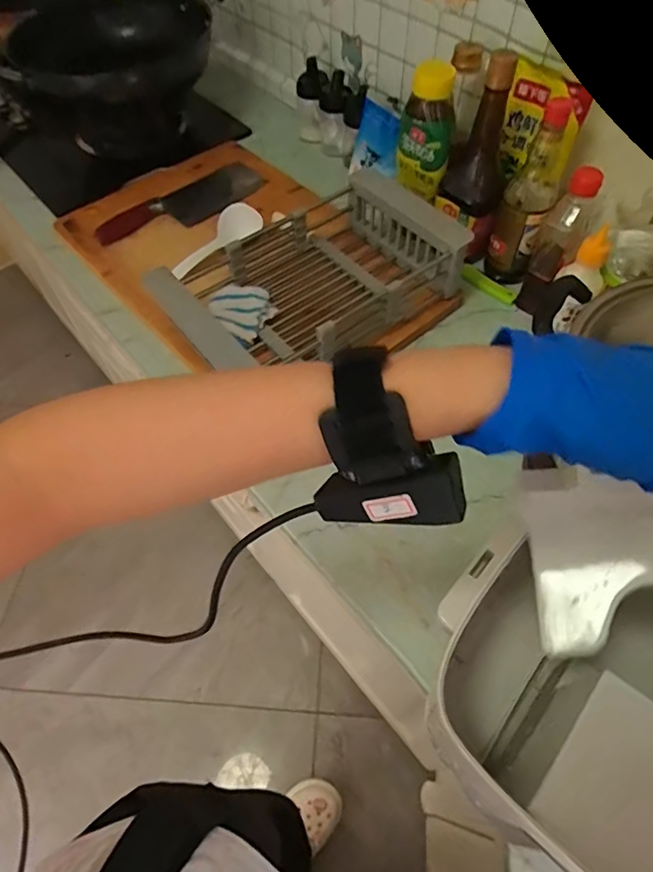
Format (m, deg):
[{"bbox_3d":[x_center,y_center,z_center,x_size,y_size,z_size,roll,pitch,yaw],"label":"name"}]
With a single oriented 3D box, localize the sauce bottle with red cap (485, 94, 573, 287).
[{"bbox_3d":[0.262,-0.300,0.689,0.066,0.232,0.056,17,58,12],"label":"sauce bottle with red cap"}]

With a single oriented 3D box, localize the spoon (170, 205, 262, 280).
[{"bbox_3d":[-0.163,-0.289,0.765,0.046,0.025,0.161,36,64,23],"label":"spoon"}]

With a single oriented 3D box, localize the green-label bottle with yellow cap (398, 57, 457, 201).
[{"bbox_3d":[0.134,-0.403,0.703,0.071,0.150,0.054,4,56,4],"label":"green-label bottle with yellow cap"}]

